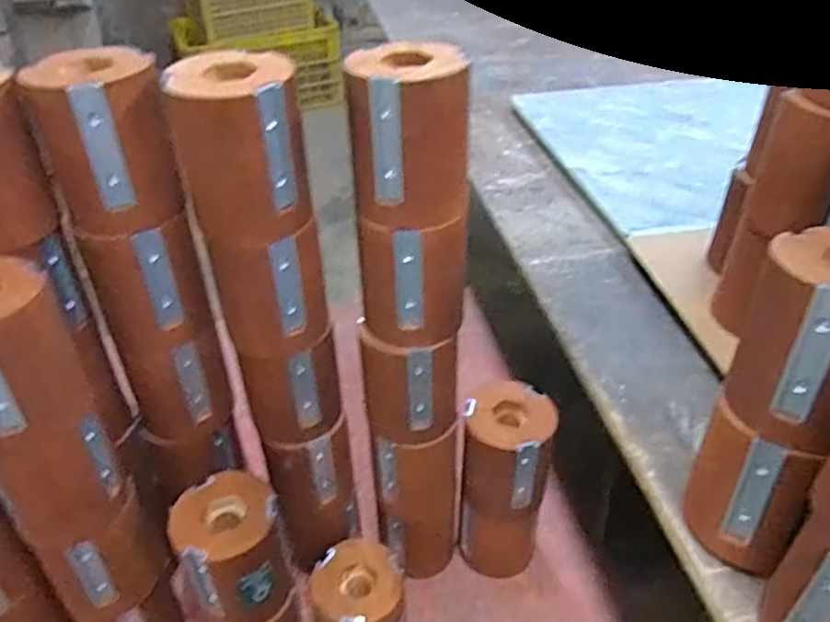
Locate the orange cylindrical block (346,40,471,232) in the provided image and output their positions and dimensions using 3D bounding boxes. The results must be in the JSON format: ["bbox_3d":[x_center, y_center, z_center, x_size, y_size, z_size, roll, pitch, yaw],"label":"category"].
[{"bbox_3d":[-0.002,-0.117,0.453,0.075,0.097,0.075,-4,39,-2],"label":"orange cylindrical block"}]

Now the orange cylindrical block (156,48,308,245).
[{"bbox_3d":[-0.110,-0.104,0.440,0.075,0.103,0.069,-13,40,-13],"label":"orange cylindrical block"}]

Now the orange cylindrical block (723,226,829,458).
[{"bbox_3d":[0.221,0.012,0.373,0.070,0.093,0.082,28,47,32],"label":"orange cylindrical block"}]

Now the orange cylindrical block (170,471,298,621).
[{"bbox_3d":[-0.139,0.189,0.541,0.073,0.099,0.075,-1,39,1],"label":"orange cylindrical block"}]

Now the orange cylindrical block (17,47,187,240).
[{"bbox_3d":[-0.201,-0.111,0.449,0.077,0.096,0.069,-18,41,-19],"label":"orange cylindrical block"}]

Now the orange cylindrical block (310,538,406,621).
[{"bbox_3d":[-0.047,0.264,0.596,0.076,0.108,0.072,-1,39,1],"label":"orange cylindrical block"}]

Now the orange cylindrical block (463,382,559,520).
[{"bbox_3d":[0.083,0.130,0.614,0.076,0.108,0.069,7,40,11],"label":"orange cylindrical block"}]

